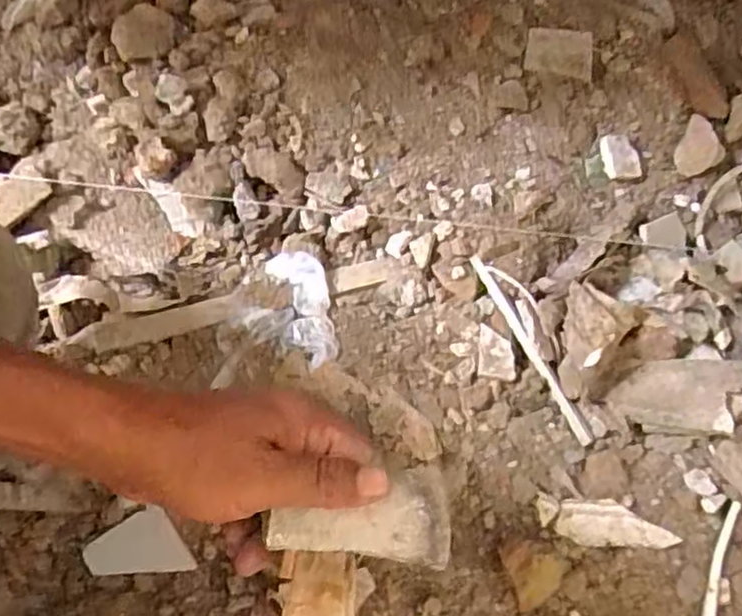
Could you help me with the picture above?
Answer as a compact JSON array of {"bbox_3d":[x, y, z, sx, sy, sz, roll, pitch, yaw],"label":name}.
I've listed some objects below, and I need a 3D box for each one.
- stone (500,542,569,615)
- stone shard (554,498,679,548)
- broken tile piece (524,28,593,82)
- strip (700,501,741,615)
[{"bbox_3d":[0.114,0.183,0.505,0.038,0.021,0.043,-21,76,-5],"label":"stone"},{"bbox_3d":[0.170,0.151,0.509,0.080,0.014,0.031,1,75,0],"label":"stone shard"},{"bbox_3d":[0.161,-0.219,0.621,0.056,0.004,0.044,8,75,3],"label":"broken tile piece"},{"bbox_3d":[0.239,0.201,0.508,0.015,0.017,0.132,16,75,7],"label":"strip"}]

